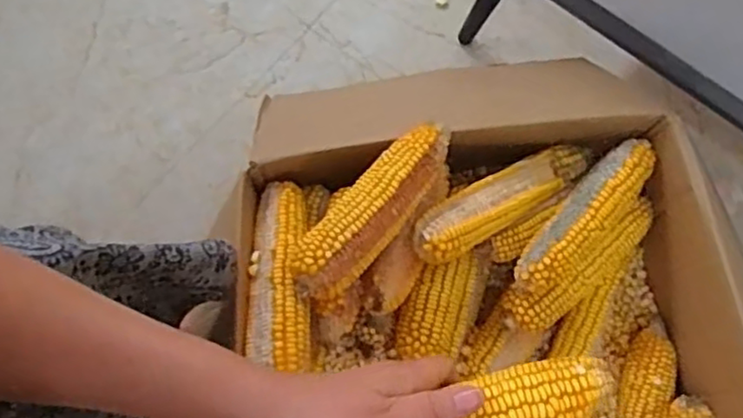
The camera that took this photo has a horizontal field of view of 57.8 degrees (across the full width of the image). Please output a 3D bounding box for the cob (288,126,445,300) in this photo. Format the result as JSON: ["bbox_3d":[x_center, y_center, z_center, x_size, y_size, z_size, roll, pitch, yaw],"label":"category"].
[{"bbox_3d":[0.003,-0.001,0.575,0.055,0.038,0.180,40,76,11],"label":"cob"}]

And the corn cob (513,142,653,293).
[{"bbox_3d":[0.203,0.004,0.625,0.049,0.042,0.193,43,77,12],"label":"corn cob"}]

